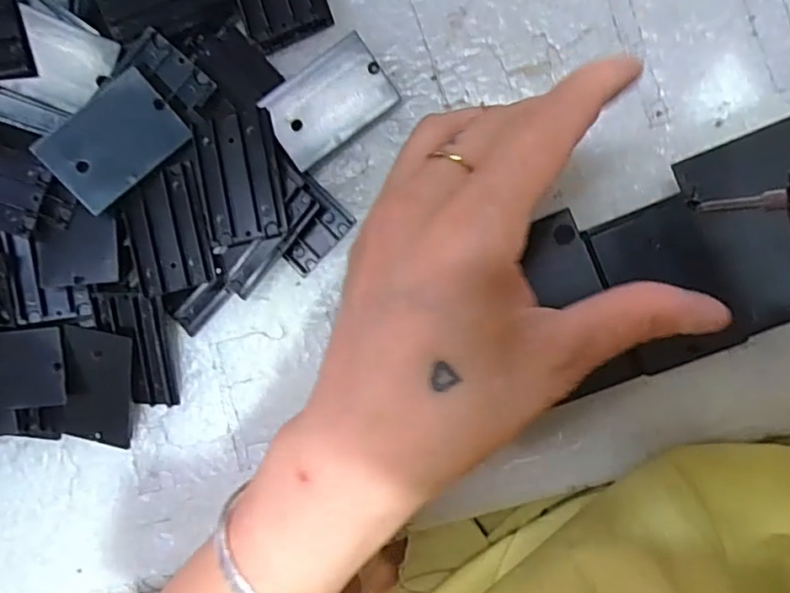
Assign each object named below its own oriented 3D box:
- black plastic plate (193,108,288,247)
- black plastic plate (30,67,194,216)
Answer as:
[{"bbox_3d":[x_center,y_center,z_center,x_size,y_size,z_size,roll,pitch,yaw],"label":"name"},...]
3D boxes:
[{"bbox_3d":[-0.068,-0.052,0.264,0.034,0.005,0.055,-11,89,3],"label":"black plastic plate"},{"bbox_3d":[-0.119,-0.066,0.257,0.054,0.004,0.037,-41,104,-5],"label":"black plastic plate"}]

